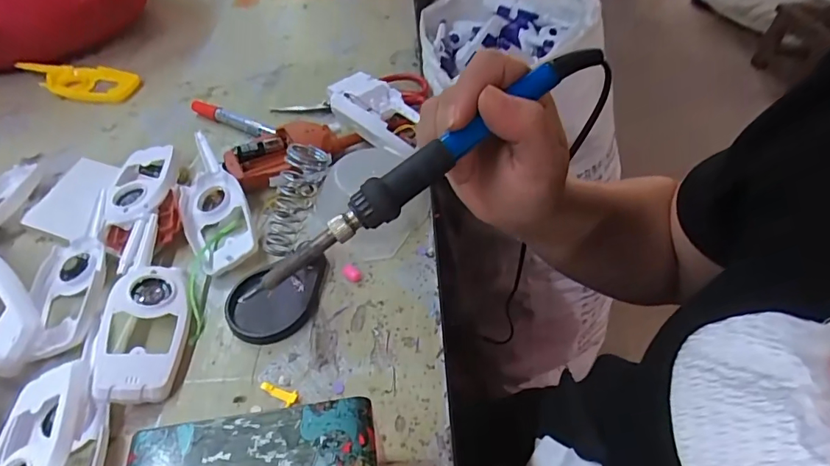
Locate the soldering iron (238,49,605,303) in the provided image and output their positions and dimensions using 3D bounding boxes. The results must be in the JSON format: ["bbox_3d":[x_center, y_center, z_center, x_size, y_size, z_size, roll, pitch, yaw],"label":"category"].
[{"bbox_3d":[0.005,-0.032,0.237,0.206,0.016,0.015,-36,53,-2],"label":"soldering iron"}]

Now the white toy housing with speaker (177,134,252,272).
[{"bbox_3d":[-0.189,-0.031,0.456,0.058,0.033,0.165,-20,50,-14],"label":"white toy housing with speaker"}]

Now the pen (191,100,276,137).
[{"bbox_3d":[-0.209,-0.129,0.558,0.131,0.019,0.014,24,53,23],"label":"pen"}]

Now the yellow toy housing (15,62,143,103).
[{"bbox_3d":[-0.430,-0.198,0.623,0.146,0.024,0.068,17,51,17],"label":"yellow toy housing"}]

